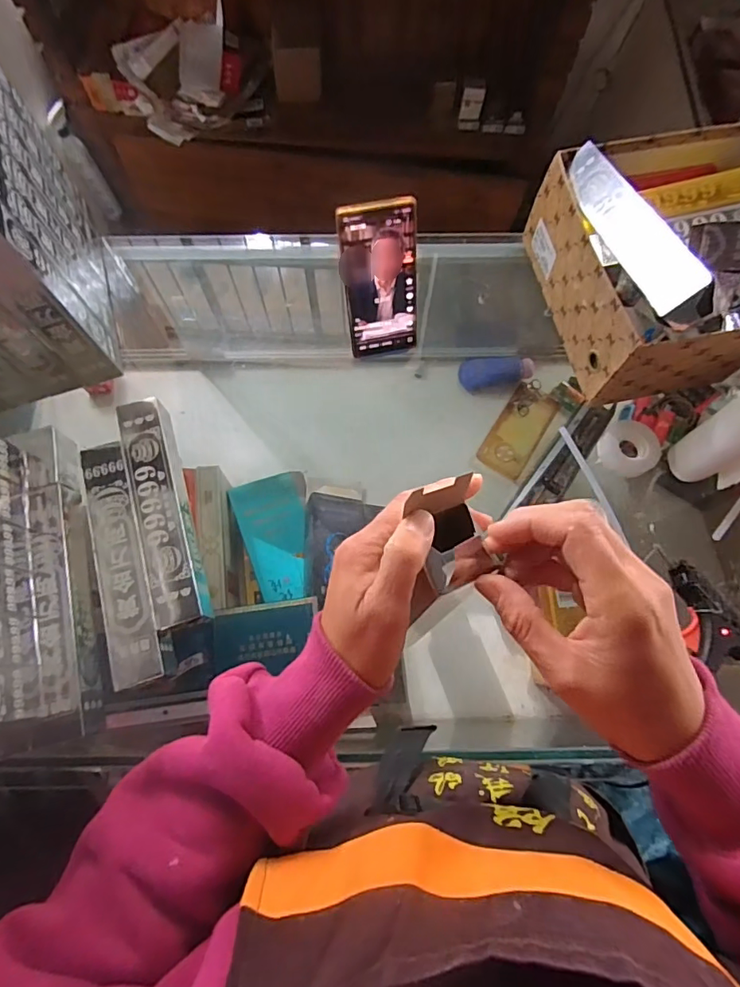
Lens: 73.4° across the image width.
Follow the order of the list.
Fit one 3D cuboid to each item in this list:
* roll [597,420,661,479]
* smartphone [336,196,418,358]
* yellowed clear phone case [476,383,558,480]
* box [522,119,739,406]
[{"bbox_3d":[0.273,-0.047,0.524,0.057,0.017,0.057,0,72,-1],"label":"roll"},{"bbox_3d":[0.012,-0.211,0.503,0.073,0.154,0.008,-12,48,-4],"label":"smartphone"},{"bbox_3d":[0.238,-0.100,0.796,0.075,0.012,0.152,30,81,12],"label":"yellowed clear phone case"},{"bbox_3d":[0.355,-0.256,0.507,0.300,0.152,0.251,-12,73,-4],"label":"box"}]

